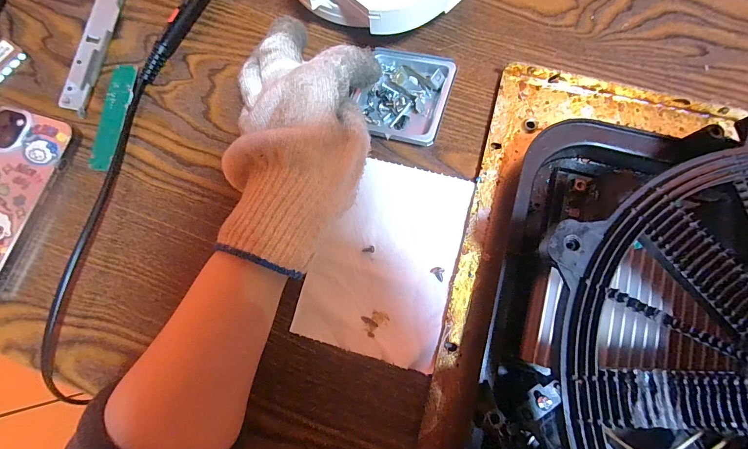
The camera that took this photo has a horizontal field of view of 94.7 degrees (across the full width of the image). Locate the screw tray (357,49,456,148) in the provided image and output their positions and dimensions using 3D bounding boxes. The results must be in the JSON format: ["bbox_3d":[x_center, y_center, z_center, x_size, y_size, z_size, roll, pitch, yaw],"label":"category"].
[{"bbox_3d":[0.023,-0.096,0.258,0.062,0.017,0.073,15,78,4],"label":"screw tray"}]

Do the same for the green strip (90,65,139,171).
[{"bbox_3d":[-0.202,-0.083,0.266,0.018,0.004,0.084,9,81,-7],"label":"green strip"}]

